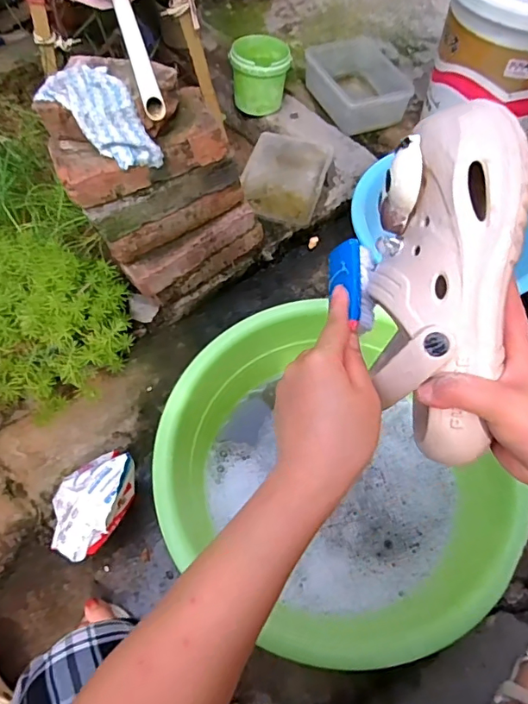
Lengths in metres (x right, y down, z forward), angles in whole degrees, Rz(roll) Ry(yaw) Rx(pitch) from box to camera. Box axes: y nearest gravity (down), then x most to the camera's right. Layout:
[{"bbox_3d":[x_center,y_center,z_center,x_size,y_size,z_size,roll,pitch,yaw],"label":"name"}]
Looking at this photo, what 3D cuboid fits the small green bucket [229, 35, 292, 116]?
[{"bbox_3d":[-0.006,-0.617,1.109,0.128,0.113,0.124,1,60,1],"label":"small green bucket"}]

